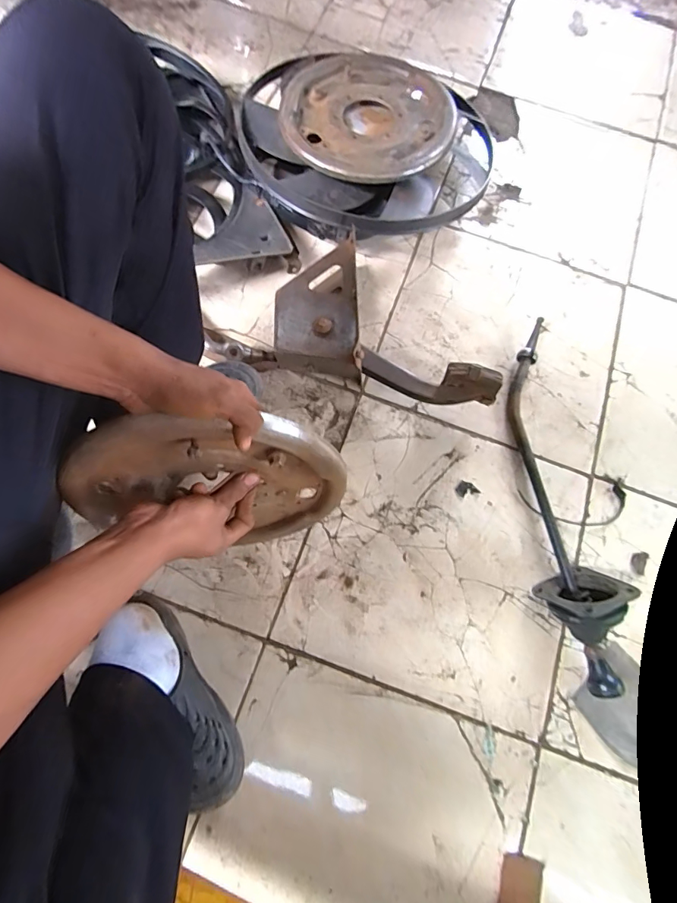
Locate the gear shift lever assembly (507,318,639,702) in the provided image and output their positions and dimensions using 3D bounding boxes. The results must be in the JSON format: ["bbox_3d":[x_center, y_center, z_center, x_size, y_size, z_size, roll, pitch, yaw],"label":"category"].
[{"bbox_3d":[0.339,0.045,0.637,0.111,0.092,0.579,1,73,0],"label":"gear shift lever assembly"}]

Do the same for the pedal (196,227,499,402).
[{"bbox_3d":[0.031,-0.219,0.707,0.477,0.114,0.238,18,74,5],"label":"pedal"}]

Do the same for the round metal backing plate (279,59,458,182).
[{"bbox_3d":[0.054,-0.591,0.748,0.291,0.027,0.290,1,73,-4],"label":"round metal backing plate"}]

